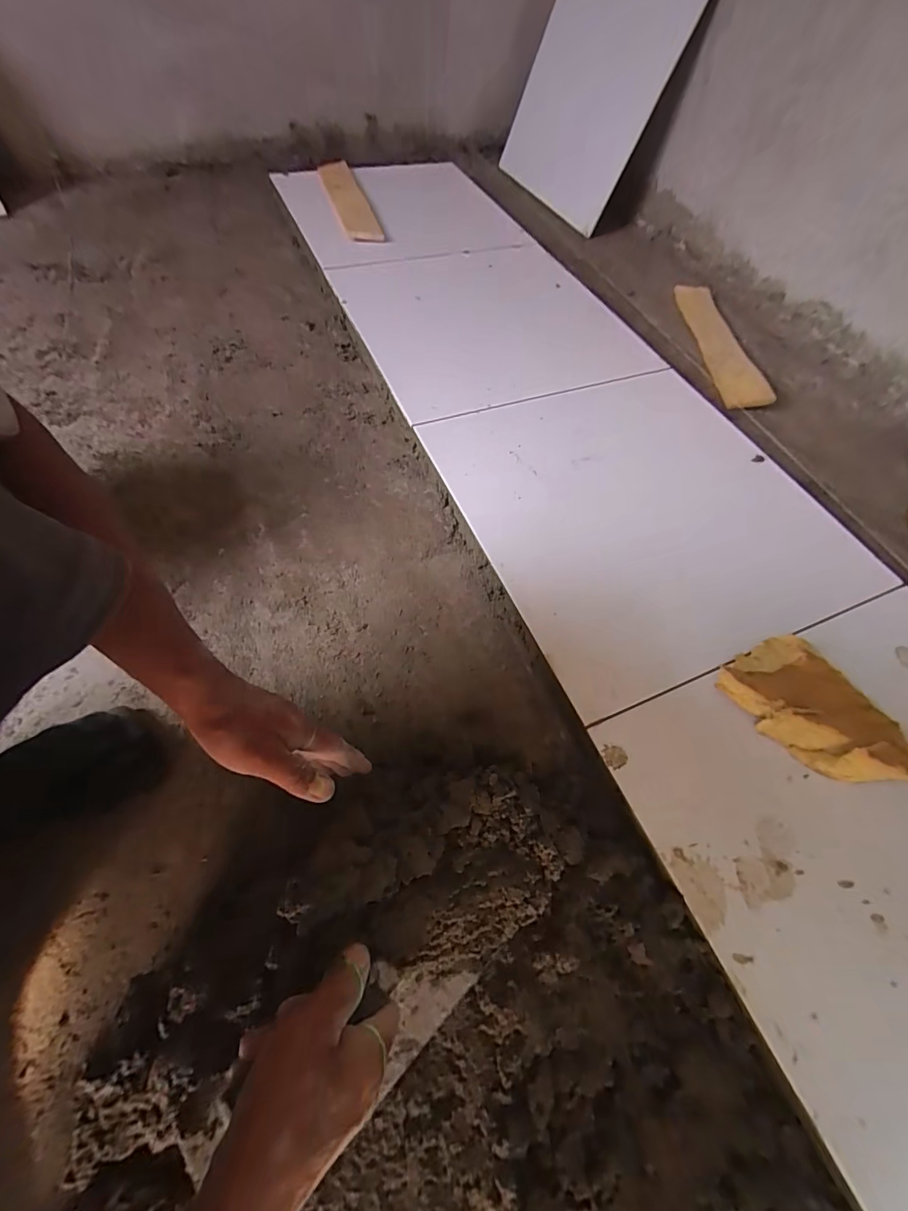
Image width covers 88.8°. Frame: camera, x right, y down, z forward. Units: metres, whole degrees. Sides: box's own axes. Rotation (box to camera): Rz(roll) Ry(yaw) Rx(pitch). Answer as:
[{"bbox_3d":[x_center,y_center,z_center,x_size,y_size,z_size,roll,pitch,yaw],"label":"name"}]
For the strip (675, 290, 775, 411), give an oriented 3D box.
[{"bbox_3d":[0.521,-0.524,0.926,0.029,0.065,0.409,19,53,-34],"label":"strip"}]

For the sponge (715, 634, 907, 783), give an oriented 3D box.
[{"bbox_3d":[0.362,0.111,0.474,0.116,0.047,0.159,-22,62,-15],"label":"sponge"}]

